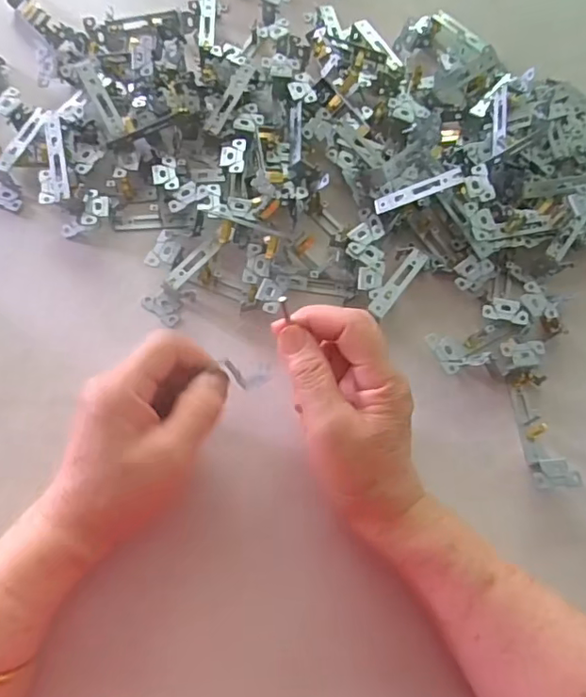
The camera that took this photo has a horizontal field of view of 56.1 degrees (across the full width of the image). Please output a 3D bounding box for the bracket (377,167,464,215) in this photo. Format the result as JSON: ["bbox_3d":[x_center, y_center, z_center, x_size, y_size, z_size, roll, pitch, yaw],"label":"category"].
[{"bbox_3d":[0.097,-0.122,0.426,0.068,0.006,0.015,-19,67,18],"label":"bracket"}]

